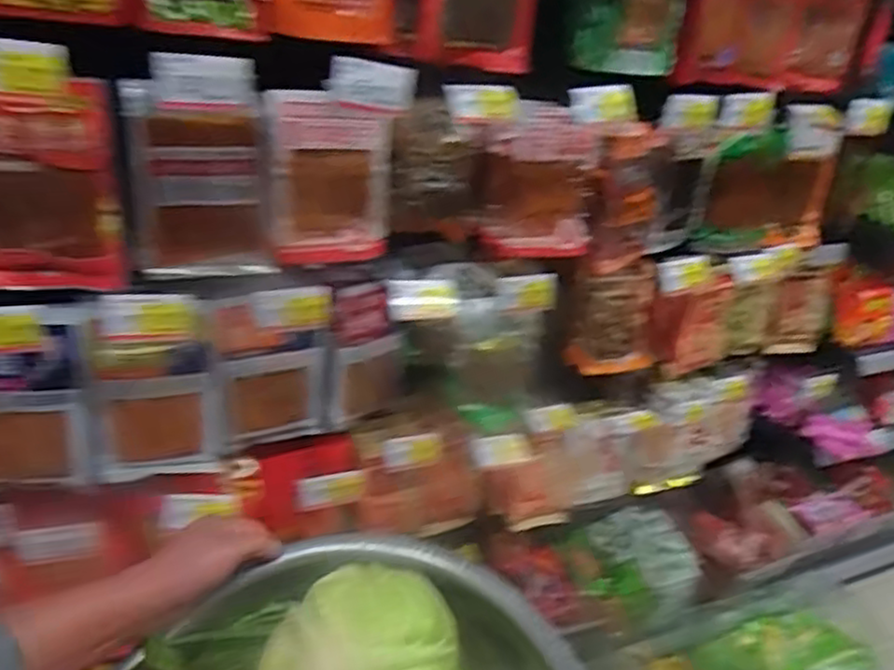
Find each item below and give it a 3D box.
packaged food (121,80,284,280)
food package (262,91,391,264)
[{"bbox_3d":[-0.330,-0.197,0.990,0.182,0.247,0.031,-5,29,-21],"label":"packaged food"},{"bbox_3d":[-0.171,-0.230,1.094,0.192,0.239,0.054,-5,29,-22],"label":"food package"}]

